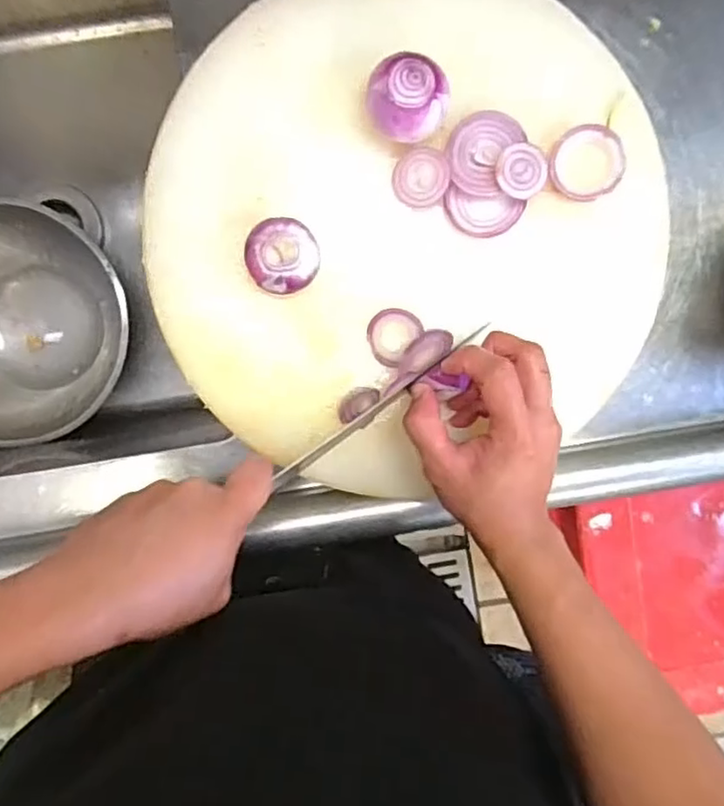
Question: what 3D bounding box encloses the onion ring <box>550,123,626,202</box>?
[{"bbox_3d":[0.154,-0.164,0.445,0.051,0.004,0.049,0,96,-3],"label":"onion ring"}]

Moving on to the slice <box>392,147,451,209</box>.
[{"bbox_3d":[0.041,-0.156,0.449,0.040,0.006,0.039,14,97,15],"label":"slice"}]

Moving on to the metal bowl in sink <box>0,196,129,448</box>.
[{"bbox_3d":[-0.430,-0.089,0.793,0.234,0.125,0.268,-26,96,0],"label":"metal bowl in sink"}]

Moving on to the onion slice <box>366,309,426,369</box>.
[{"bbox_3d":[0.021,-0.050,0.468,0.033,0.007,0.039,37,93,-6],"label":"onion slice"}]

